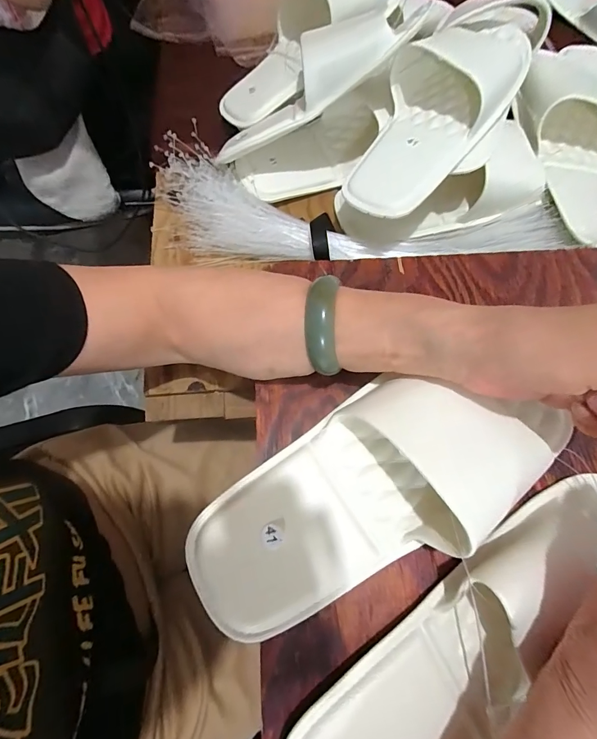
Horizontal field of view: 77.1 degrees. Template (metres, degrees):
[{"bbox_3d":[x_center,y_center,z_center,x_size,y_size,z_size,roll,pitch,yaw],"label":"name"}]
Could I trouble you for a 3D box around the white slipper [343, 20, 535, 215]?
[{"bbox_3d":[0.131,-0.229,0.363,0.109,0.068,0.228,24,79,17],"label":"white slipper"}]

